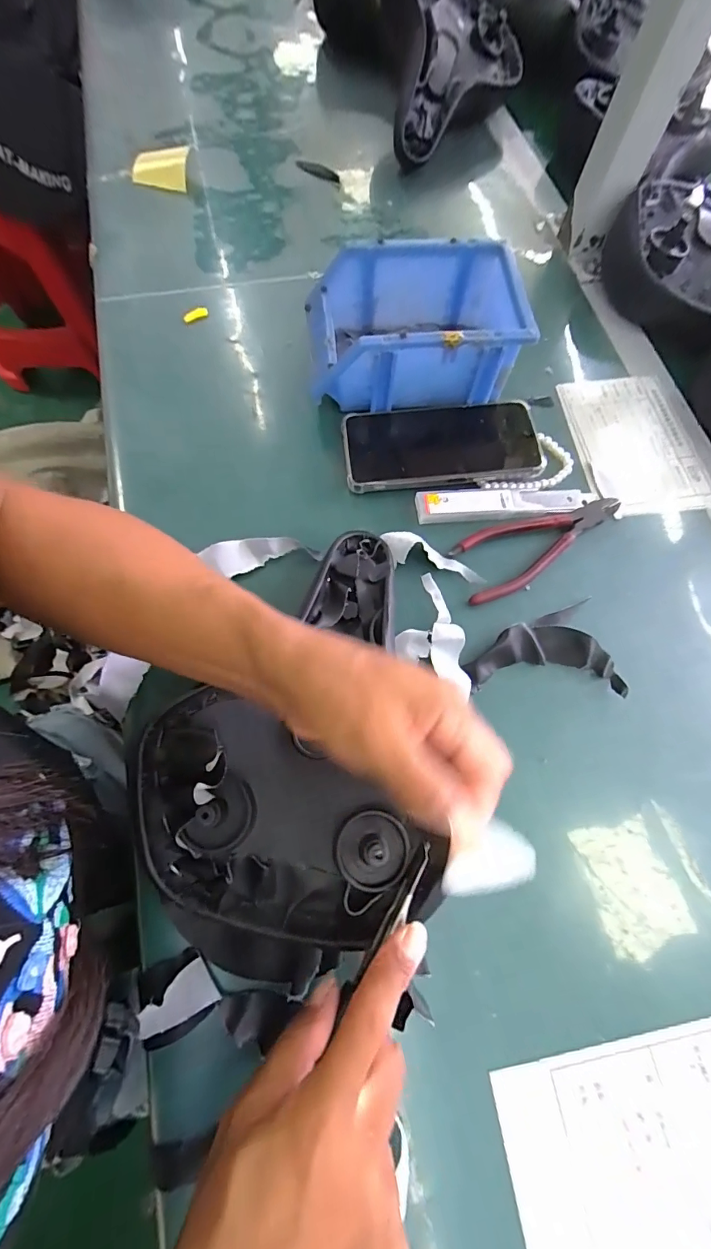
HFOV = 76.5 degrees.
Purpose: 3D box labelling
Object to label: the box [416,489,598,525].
[{"bbox_3d":[0.125,-0.100,0.376,0.150,0.013,0.027,-4,71,-4],"label":"box"}]

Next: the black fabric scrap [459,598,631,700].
[{"bbox_3d":[0.135,0.022,0.334,0.110,0.017,0.070,-7,71,-5],"label":"black fabric scrap"}]

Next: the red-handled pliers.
[{"bbox_3d":[0.152,-0.065,0.367,0.151,0.009,0.055,-20,73,-10],"label":"red-handled pliers"}]

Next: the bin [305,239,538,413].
[{"bbox_3d":[0.048,-0.256,0.396,0.172,0.079,0.116,-3,71,-4],"label":"bin"}]

